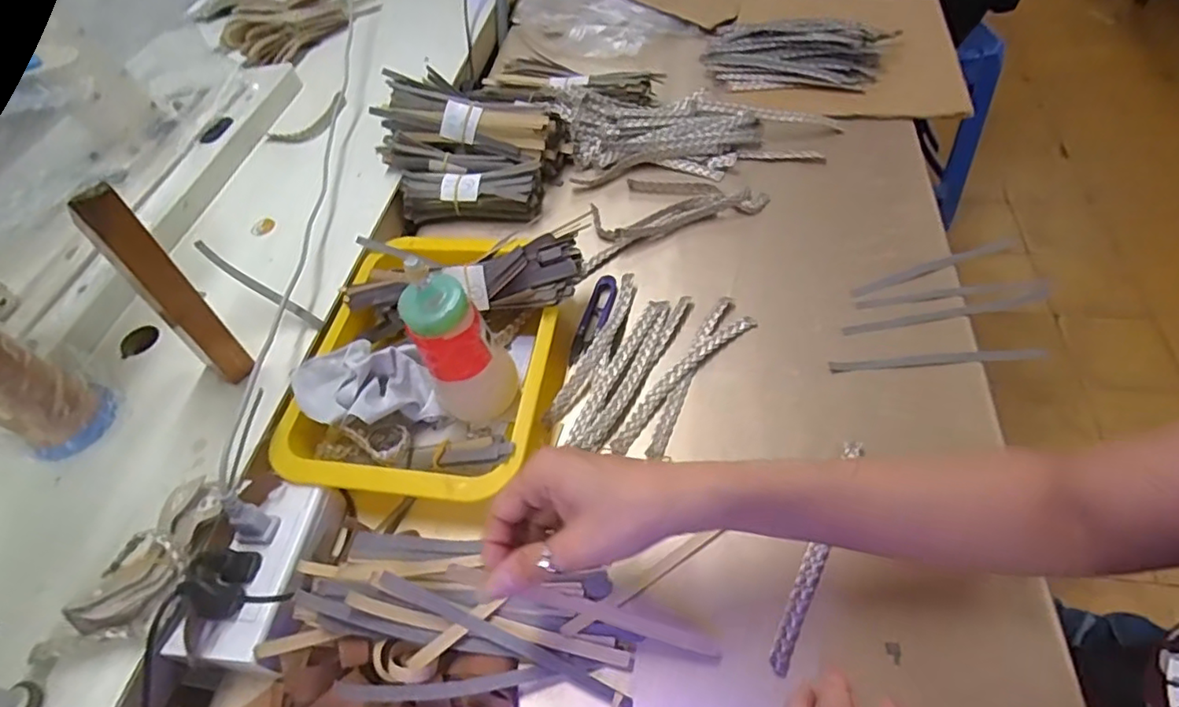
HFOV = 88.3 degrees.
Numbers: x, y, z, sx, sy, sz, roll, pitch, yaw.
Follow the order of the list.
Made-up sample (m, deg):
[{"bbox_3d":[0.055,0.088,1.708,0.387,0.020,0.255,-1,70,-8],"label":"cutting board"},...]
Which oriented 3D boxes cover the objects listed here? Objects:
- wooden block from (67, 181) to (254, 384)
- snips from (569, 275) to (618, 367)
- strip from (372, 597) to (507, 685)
[{"bbox_3d":[-0.299,-0.038,0.441,0.015,0.190,0.028,26,60,24],"label":"wooden block"},{"bbox_3d":[0.004,-0.032,0.550,0.021,0.013,0.095,12,55,16],"label":"snips"},{"bbox_3d":[-0.092,0.175,0.382,0.083,0.014,0.038,-27,57,-31],"label":"strip"}]

